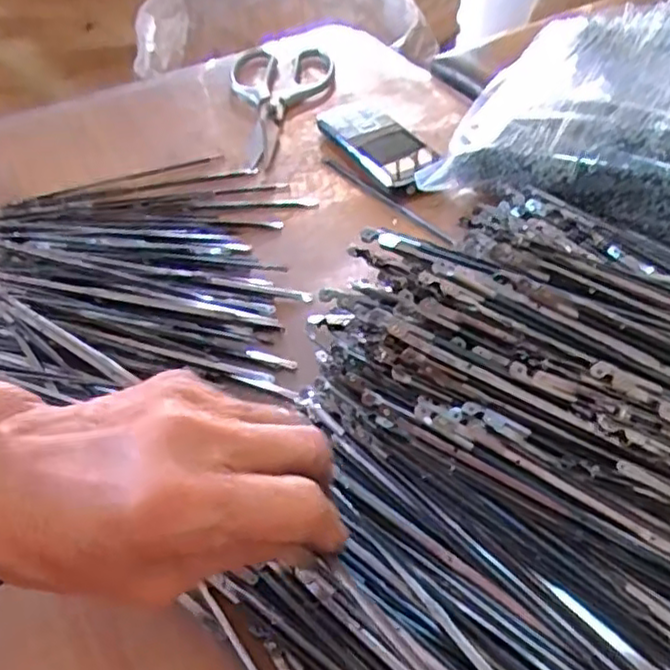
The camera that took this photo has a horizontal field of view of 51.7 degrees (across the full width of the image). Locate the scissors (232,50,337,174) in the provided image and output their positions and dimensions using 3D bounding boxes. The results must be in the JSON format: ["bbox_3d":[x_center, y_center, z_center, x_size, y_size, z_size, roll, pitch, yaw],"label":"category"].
[{"bbox_3d":[-0.037,-0.201,0.601,0.093,0.018,0.193,-8,49,-6],"label":"scissors"}]

